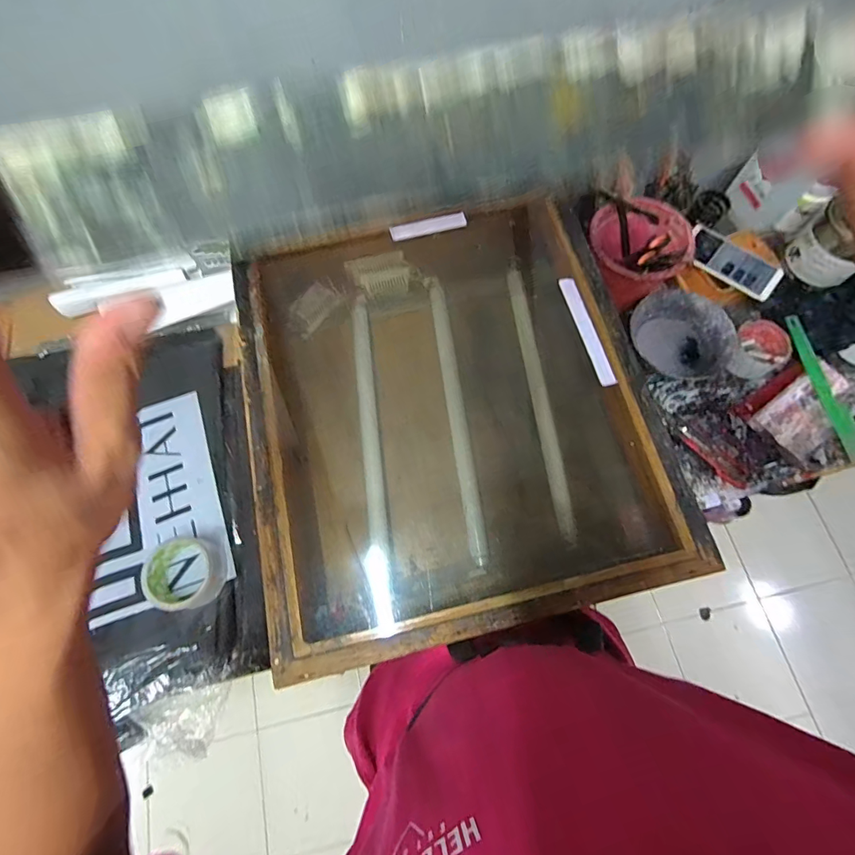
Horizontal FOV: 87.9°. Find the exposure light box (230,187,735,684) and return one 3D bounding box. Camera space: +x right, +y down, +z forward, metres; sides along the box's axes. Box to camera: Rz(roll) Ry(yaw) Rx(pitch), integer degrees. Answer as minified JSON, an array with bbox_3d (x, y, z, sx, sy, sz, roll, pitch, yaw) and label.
[{"bbox_3d":[0.023,-0.030,0.631,0.497,0.139,0.573,-13,70,-4],"label":"exposure light box"}]

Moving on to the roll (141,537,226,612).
[{"bbox_3d":[-0.329,0.195,0.599,0.088,0.044,0.100,-28,72,-9],"label":"roll"}]

